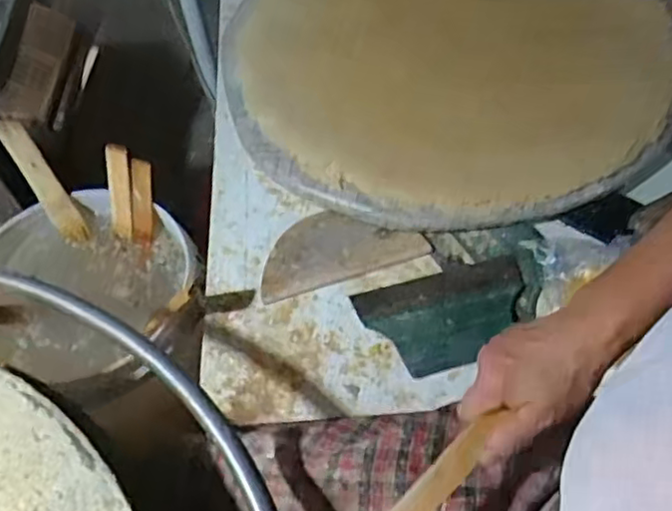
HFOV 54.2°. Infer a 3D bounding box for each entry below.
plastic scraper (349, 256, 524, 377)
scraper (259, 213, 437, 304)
[{"bbox_3d":[0.126,0.066,0.742,0.186,0.010,0.121,-14,57,-5],"label":"plastic scraper"},{"bbox_3d":[0.001,-0.015,0.804,0.203,0.013,0.098,-17,57,-7],"label":"scraper"}]

